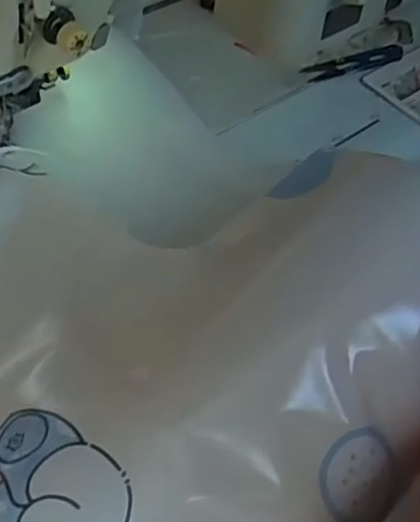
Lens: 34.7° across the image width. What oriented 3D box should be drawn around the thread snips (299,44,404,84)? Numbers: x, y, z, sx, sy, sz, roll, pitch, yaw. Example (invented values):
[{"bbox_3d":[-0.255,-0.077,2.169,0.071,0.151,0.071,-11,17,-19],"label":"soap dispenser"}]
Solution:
[{"bbox_3d":[0.141,-0.192,0.654,0.113,0.006,0.026,-20,56,-20],"label":"thread snips"}]

